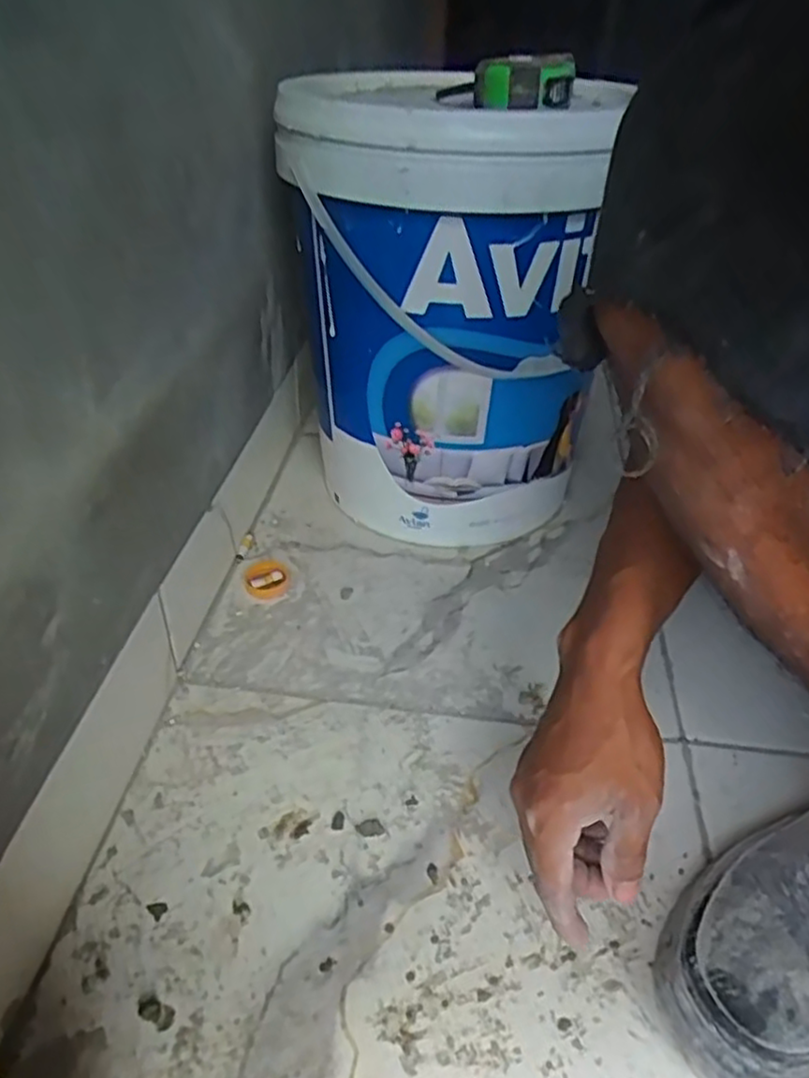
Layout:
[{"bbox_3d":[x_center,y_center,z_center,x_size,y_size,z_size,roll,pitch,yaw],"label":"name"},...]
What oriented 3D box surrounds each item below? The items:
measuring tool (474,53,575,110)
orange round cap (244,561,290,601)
[{"bbox_3d":[0.095,-0.365,0.566,0.077,0.032,0.057,6,37,6],"label":"measuring tool"},{"bbox_3d":[-0.126,0.037,0.652,0.040,0.012,0.050,-9,38,-14],"label":"orange round cap"}]

